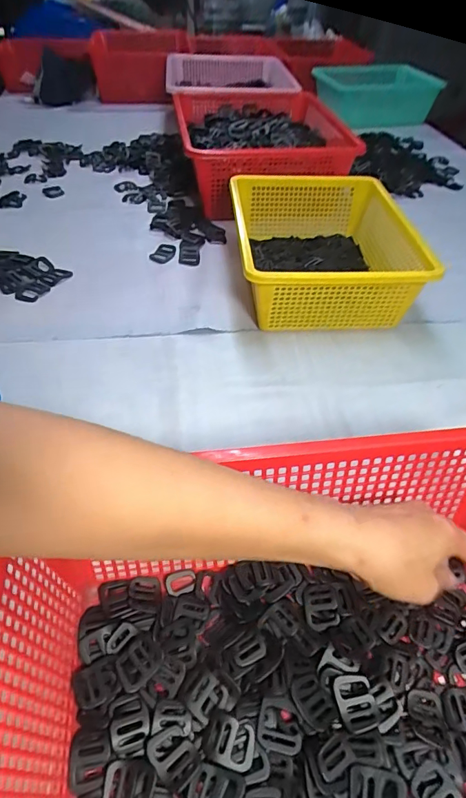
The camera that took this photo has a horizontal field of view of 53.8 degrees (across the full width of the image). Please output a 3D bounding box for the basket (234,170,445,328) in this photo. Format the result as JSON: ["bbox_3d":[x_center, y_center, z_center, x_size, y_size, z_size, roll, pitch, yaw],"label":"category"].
[{"bbox_3d":[0.131,-0.216,0.675,0.241,0.106,0.293,-2,46,-4],"label":"basket"}]

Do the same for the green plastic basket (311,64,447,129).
[{"bbox_3d":[0.393,-0.829,1.254,0.307,0.125,0.204,-11,47,-12],"label":"green plastic basket"}]

